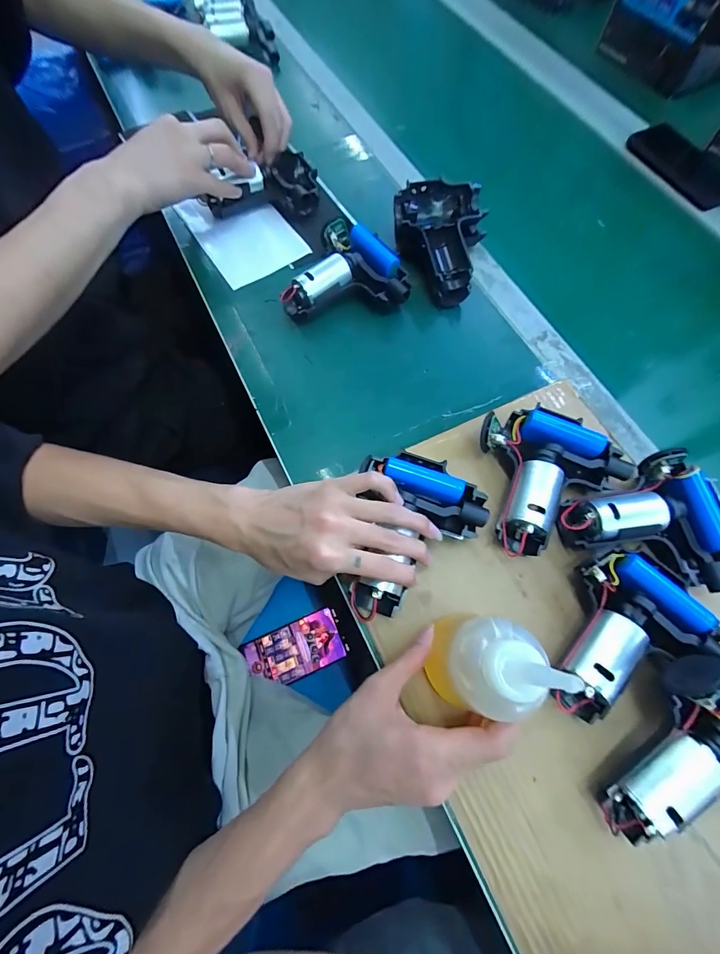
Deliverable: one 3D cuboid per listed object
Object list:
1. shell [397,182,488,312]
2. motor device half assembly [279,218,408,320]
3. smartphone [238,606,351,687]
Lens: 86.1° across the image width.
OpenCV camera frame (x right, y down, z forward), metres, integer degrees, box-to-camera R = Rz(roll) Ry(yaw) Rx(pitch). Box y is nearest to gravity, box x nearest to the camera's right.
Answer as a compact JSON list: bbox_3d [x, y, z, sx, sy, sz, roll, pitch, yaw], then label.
[{"bbox_3d":[0.089,-0.271,0.453,0.106,0.050,0.151,8,68,2],"label":"shell"},{"bbox_3d":[-0.021,-0.234,0.439,0.141,0.043,0.105,-9,68,-5],"label":"motor device half assembly"},{"bbox_3d":[-0.092,0.251,0.559,0.145,0.013,0.073,-20,73,-11],"label":"smartphone"}]

